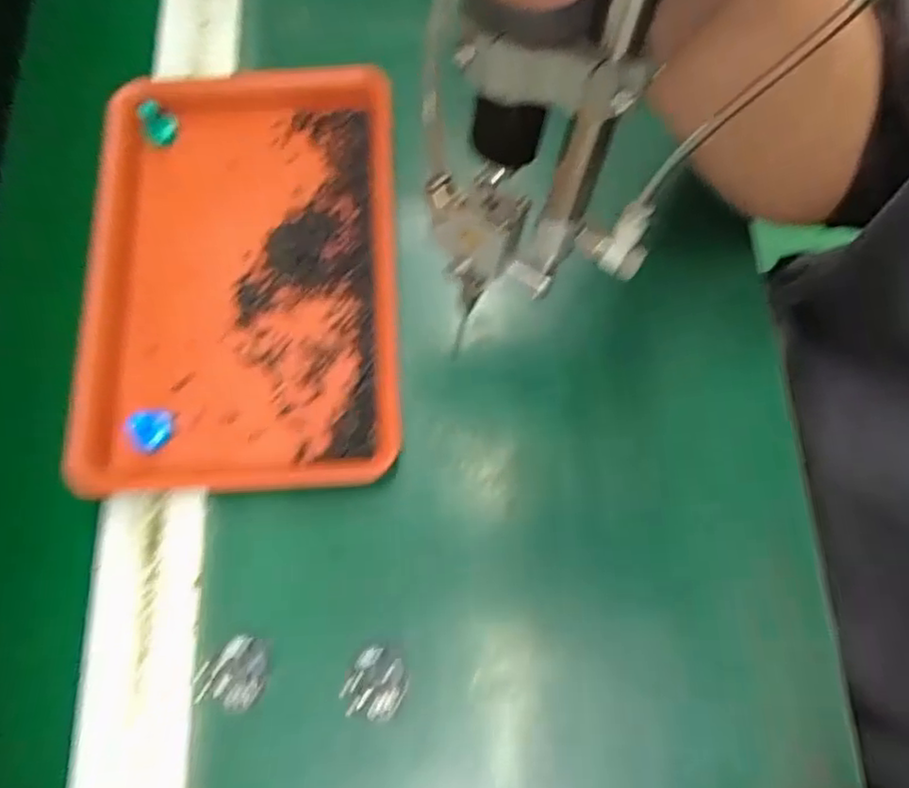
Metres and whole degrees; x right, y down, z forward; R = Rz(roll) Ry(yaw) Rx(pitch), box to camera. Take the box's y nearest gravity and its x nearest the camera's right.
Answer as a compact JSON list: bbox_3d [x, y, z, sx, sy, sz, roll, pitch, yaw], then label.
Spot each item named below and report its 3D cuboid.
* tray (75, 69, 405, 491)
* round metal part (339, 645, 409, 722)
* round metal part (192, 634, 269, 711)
[{"bbox_3d":[-0.115,-0.065,0.345,0.166,0.022,0.230,-3,73,0],"label":"tray"},{"bbox_3d":[-0.034,0.128,0.288,0.026,0.008,0.029,19,75,7],"label":"round metal part"},{"bbox_3d":[-0.099,0.124,0.292,0.028,0.008,0.030,0,73,1],"label":"round metal part"}]

